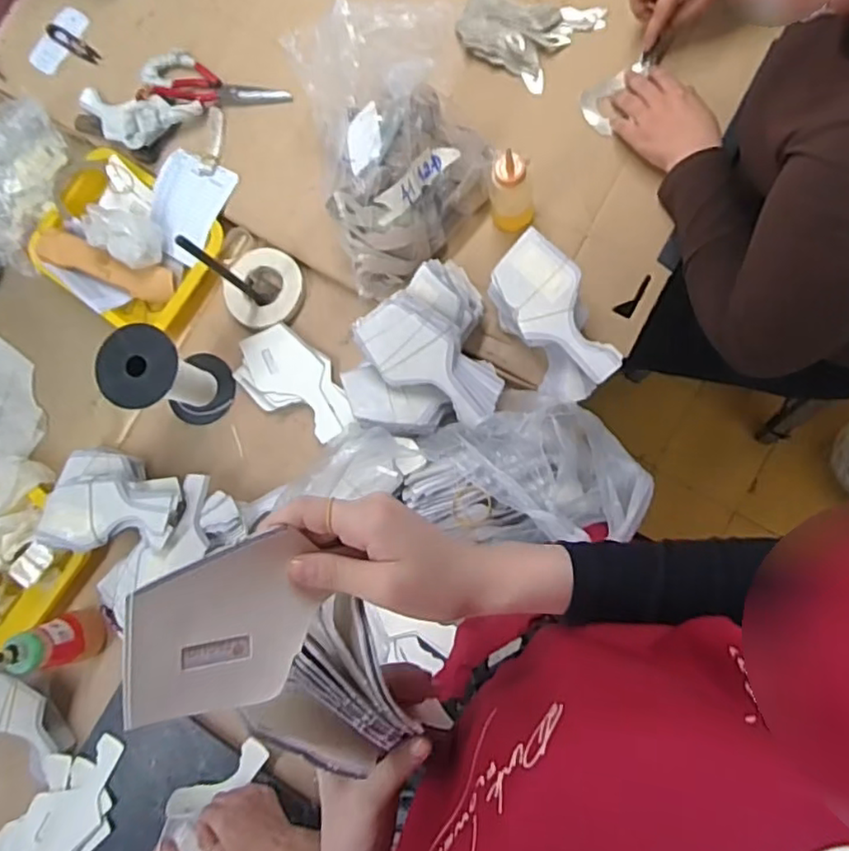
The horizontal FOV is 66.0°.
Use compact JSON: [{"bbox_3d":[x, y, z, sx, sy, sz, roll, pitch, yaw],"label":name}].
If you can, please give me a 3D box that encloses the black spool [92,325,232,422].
[{"bbox_3d":[-0.317,-0.059,0.816,0.089,0.159,0.098,6,86,10],"label":"black spool"}]

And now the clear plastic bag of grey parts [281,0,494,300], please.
[{"bbox_3d":[-0.038,-0.335,0.746,0.193,0.216,0.289,-14,83,8],"label":"clear plastic bag of grey parts"}]

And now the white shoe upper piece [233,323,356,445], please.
[{"bbox_3d":[-0.167,-0.053,0.861,0.173,0.024,0.101,39,91,11],"label":"white shoe upper piece"}]

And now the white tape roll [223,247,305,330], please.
[{"bbox_3d":[-0.215,-0.183,0.875,0.101,0.027,0.105,-1,84,9],"label":"white tape roll"}]

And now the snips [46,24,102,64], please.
[{"bbox_3d":[-0.502,-0.544,0.933,0.094,0.013,0.020,32,90,11],"label":"snips"}]

